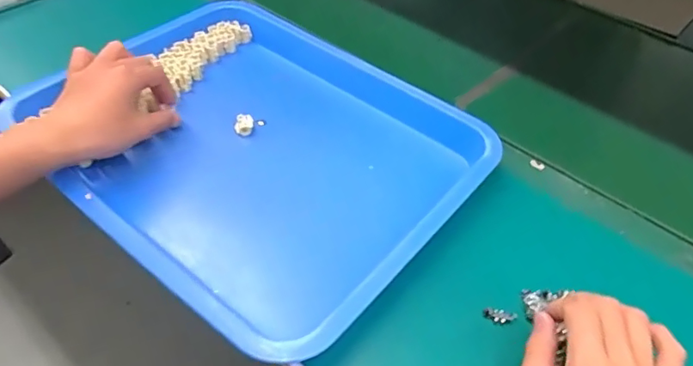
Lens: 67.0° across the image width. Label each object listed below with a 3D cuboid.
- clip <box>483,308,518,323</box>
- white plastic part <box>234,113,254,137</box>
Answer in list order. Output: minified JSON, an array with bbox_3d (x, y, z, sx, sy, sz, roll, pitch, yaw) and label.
[{"bbox_3d":[0.129,0.111,0.437,0.028,0.005,0.010,12,46,6],"label":"clip"},{"bbox_3d":[-0.111,-0.063,0.563,0.020,0.020,0.016,-5,47,-10],"label":"white plastic part"}]

